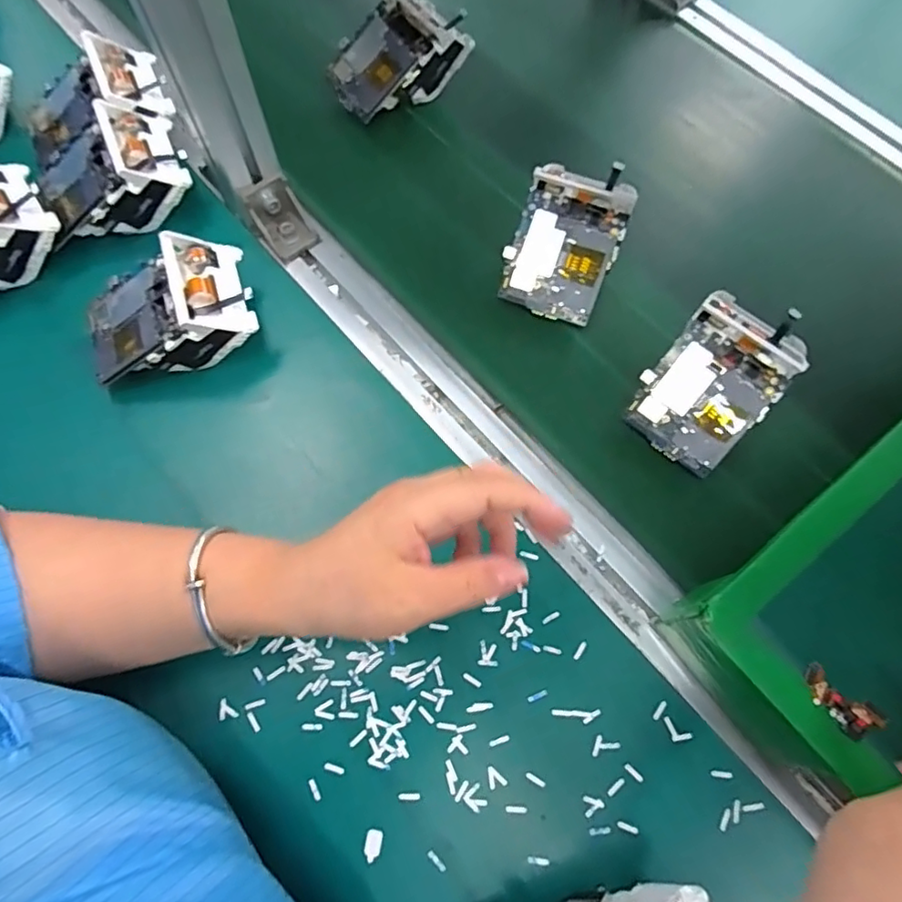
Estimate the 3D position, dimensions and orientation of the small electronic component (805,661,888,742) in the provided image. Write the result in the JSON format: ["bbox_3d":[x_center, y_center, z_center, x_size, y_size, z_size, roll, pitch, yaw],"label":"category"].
[{"bbox_3d":[0.176,0.114,0.260,0.036,0.004,0.019,38,74,12],"label":"small electronic component"}]

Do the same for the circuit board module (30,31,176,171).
[{"bbox_3d":[-0.284,-0.267,0.459,0.123,0.051,0.080,-35,66,19],"label":"circuit board module"}]

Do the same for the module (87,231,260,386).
[{"bbox_3d":[-0.195,-0.095,0.396,0.115,0.053,0.075,-16,71,-6],"label":"module"}]

